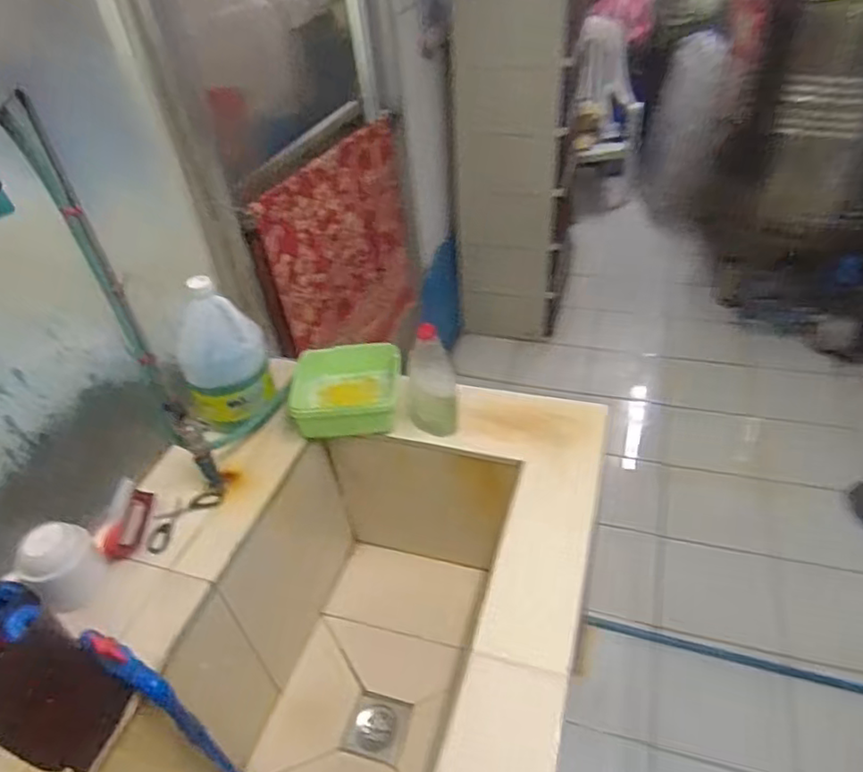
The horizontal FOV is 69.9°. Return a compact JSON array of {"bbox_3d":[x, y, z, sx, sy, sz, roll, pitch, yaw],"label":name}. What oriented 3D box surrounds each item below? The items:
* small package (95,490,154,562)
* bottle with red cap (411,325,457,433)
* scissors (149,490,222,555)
[{"bbox_3d":[-0.491,0.225,0.998,0.043,0.038,0.131,-7,39,0],"label":"small package"},{"bbox_3d":[-0.003,-0.014,1.087,0.081,0.198,0.101,-8,39,-2],"label":"bottle with red cap"},{"bbox_3d":[-0.421,0.221,1.034,0.072,0.013,0.137,24,48,31],"label":"scissors"}]

